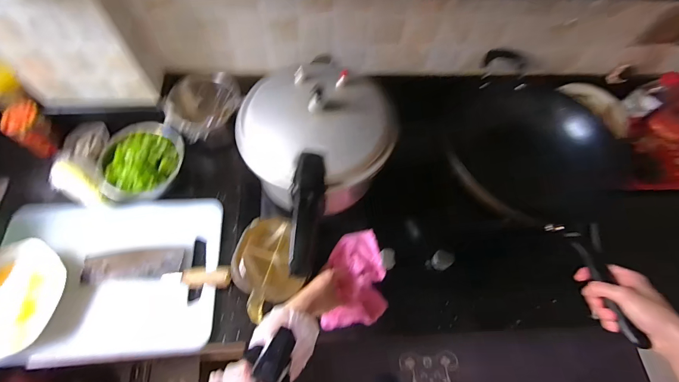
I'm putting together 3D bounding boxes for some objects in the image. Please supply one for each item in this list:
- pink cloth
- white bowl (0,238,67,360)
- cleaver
[{"bbox_3d":[0.027,0.176,0.681,0.128,0.047,0.182,-5,65,-5],"label":"pink cloth"},{"bbox_3d":[-0.615,0.201,0.622,0.176,0.052,0.206,4,65,-1],"label":"white bowl"},{"bbox_3d":[-0.365,0.153,0.678,0.274,0.023,0.074,2,65,-2],"label":"cleaver"}]

